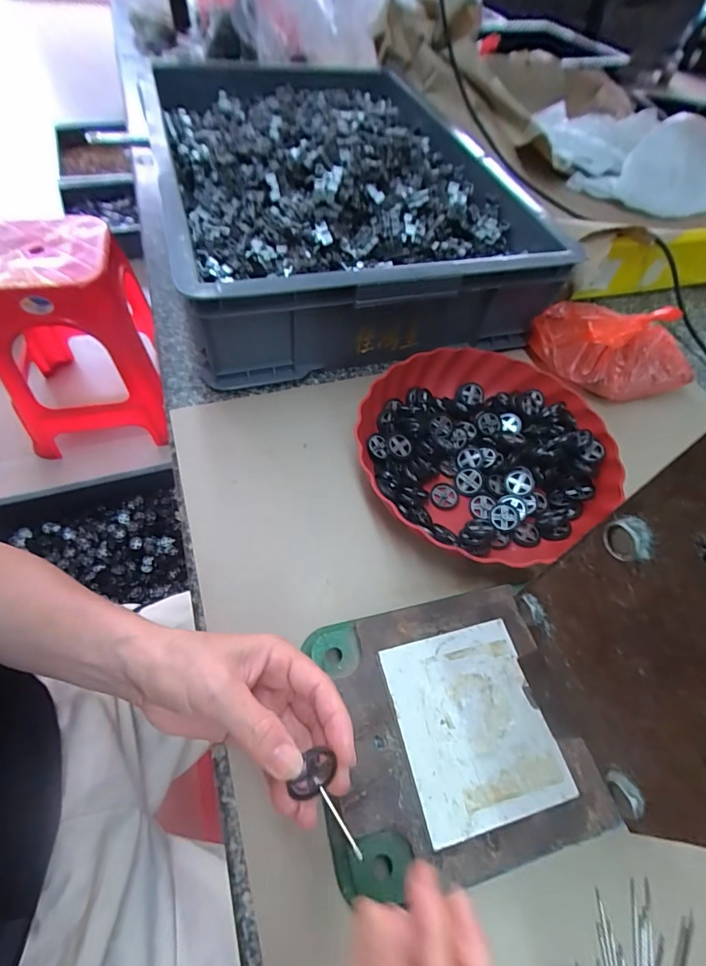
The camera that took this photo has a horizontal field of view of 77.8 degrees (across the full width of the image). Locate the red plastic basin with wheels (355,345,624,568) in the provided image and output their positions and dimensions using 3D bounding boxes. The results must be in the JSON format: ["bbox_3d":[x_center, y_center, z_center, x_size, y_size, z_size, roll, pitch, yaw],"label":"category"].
[{"bbox_3d":[0.129,-0.030,0.428,0.248,0.049,0.236,-32,65,-23],"label":"red plastic basin with wheels"}]

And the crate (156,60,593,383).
[{"bbox_3d":[-0.033,-0.397,0.603,0.425,0.118,0.573,-13,59,-14],"label":"crate"}]

